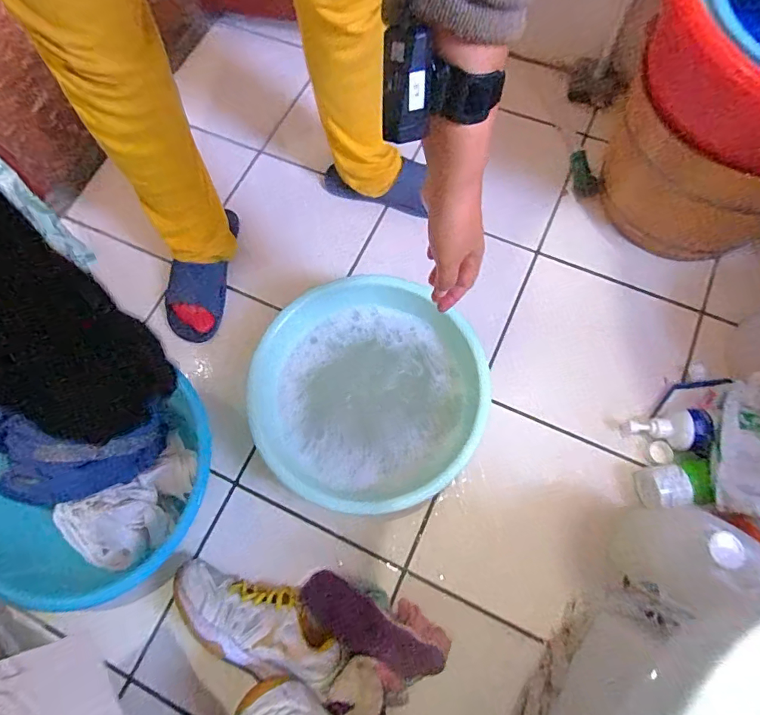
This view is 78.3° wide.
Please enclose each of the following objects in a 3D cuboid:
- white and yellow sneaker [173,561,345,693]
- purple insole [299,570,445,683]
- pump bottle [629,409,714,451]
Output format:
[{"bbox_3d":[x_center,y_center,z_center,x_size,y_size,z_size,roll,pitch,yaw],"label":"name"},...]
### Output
[{"bbox_3d":[-0.170,0.367,0.656,0.255,0.110,0.091,26,73,11],"label":"white and yellow sneaker"},{"bbox_3d":[-0.021,0.383,0.664,0.220,0.025,0.066,21,72,24],"label":"purple insole"},{"bbox_3d":[0.453,0.116,0.732,0.119,0.050,0.067,-7,70,0],"label":"pump bottle"}]

